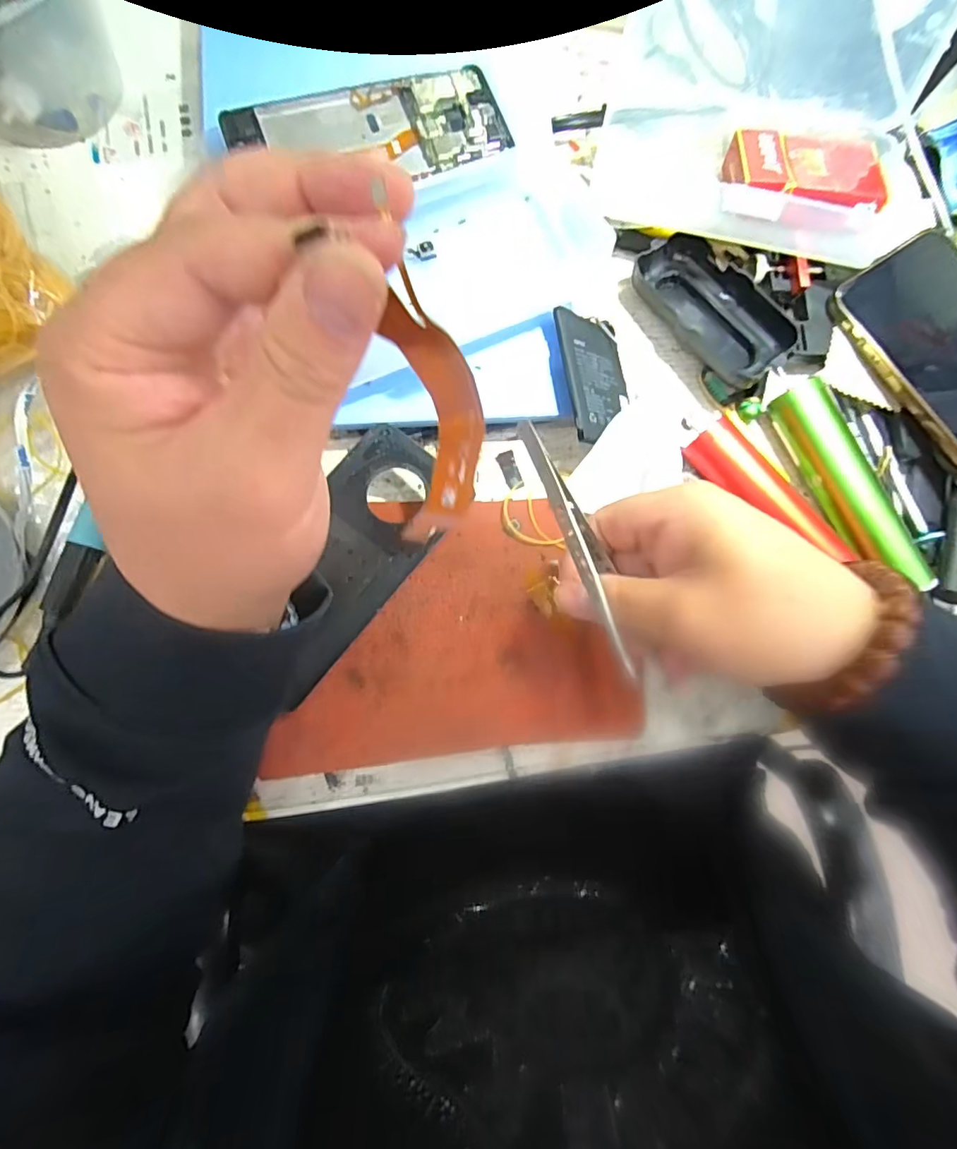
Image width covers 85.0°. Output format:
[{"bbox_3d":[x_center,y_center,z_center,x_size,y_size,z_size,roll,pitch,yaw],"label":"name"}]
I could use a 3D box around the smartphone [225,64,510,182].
[{"bbox_3d":[-0.063,-0.260,0.311,0.158,0.010,0.066,-19,84,-7],"label":"smartphone"}]

